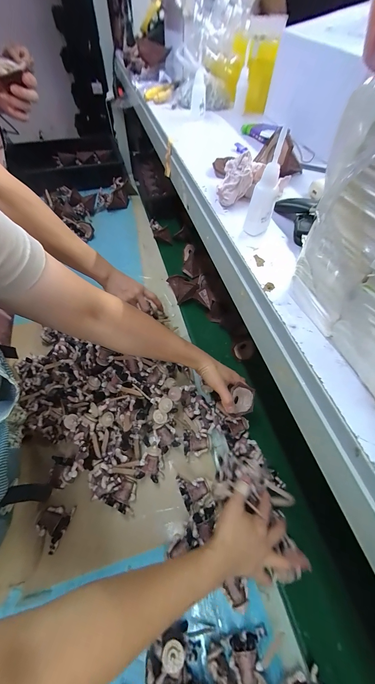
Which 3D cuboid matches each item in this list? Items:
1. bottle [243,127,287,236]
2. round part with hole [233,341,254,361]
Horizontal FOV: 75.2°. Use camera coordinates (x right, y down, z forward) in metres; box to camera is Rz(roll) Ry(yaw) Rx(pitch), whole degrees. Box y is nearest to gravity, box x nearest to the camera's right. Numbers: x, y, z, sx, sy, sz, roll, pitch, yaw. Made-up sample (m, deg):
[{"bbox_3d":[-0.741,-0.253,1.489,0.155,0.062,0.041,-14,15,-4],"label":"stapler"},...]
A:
[{"bbox_3d":[0.081,-0.159,0.251,0.027,0.088,0.028,16,58,9],"label":"bottle"},{"bbox_3d":[0.137,0.022,0.601,0.048,0.050,0.016,7,27,22],"label":"round part with hole"}]

